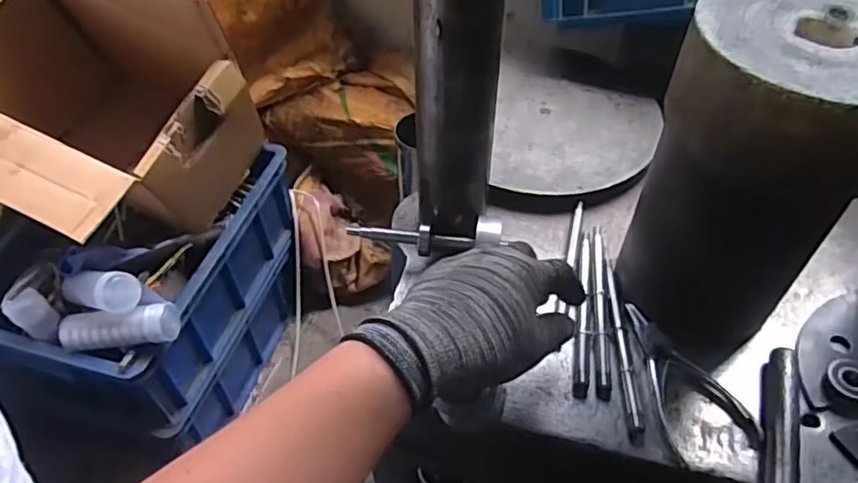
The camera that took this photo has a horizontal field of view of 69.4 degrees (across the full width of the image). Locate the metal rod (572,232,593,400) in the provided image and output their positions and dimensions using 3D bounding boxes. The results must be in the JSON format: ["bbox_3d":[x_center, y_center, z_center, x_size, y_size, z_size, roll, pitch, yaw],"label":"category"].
[{"bbox_3d":[0.133,0.054,0.530,0.014,0.008,0.164,8,49,7],"label":"metal rod"}]

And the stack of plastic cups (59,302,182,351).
[{"bbox_3d":[-0.344,0.094,0.687,0.122,0.035,0.038,-5,49,-4],"label":"stack of plastic cups"}]

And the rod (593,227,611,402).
[{"bbox_3d":[0.147,0.053,0.529,0.012,0.009,0.169,6,49,6],"label":"rod"}]

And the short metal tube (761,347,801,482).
[{"bbox_3d":[0.256,0.140,0.452,0.021,0.019,0.138,14,50,13],"label":"short metal tube"}]

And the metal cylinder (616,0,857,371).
[{"bbox_3d":[0.230,-0.039,0.453,0.133,0.251,0.139,31,56,25],"label":"metal cylinder"}]

